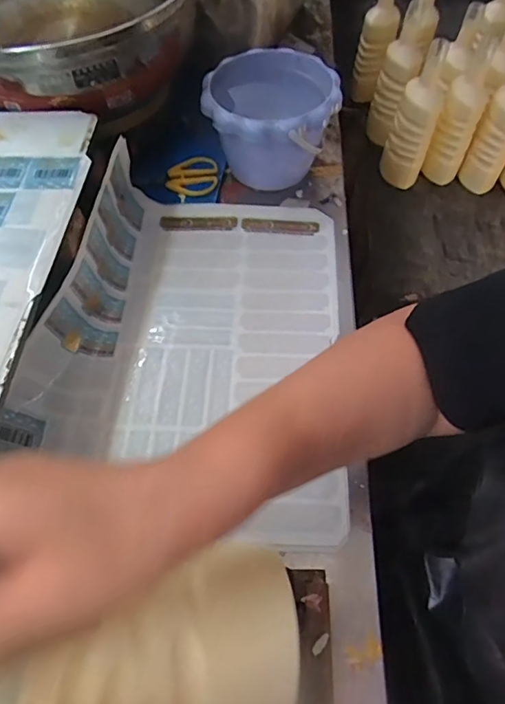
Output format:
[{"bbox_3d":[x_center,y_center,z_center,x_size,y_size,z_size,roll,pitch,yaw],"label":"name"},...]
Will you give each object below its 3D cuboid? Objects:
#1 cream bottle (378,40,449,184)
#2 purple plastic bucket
[{"bbox_3d":[0.308,-0.441,0.944,0.081,0.250,0.080,17,59,9],"label":"cream bottle"},{"bbox_3d":[0.024,-0.282,0.620,0.155,0.115,0.171,-1,59,3],"label":"purple plastic bucket"}]

